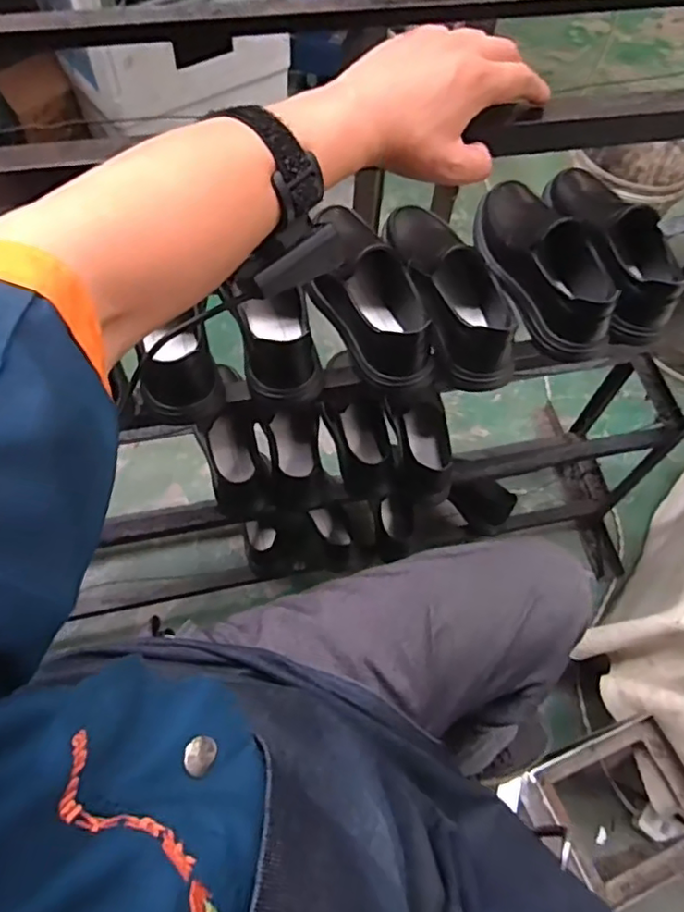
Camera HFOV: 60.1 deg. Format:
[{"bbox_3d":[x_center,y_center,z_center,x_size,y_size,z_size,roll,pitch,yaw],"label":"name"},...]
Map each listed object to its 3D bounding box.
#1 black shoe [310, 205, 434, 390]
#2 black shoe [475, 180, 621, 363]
[{"bbox_3d":[0.022,-0.212,0.696,0.099,0.085,0.279,-12,62,-9],"label":"black shoe"},{"bbox_3d":[0.243,-0.254,0.734,0.108,0.084,0.280,-8,61,-7],"label":"black shoe"}]

